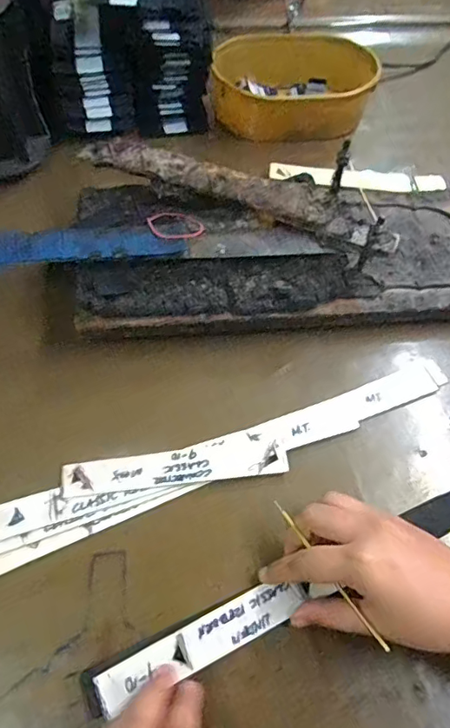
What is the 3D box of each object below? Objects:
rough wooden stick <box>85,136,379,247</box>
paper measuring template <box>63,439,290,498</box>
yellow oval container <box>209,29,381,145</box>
[{"bbox_3d":[-0.004,-0.154,0.449,0.264,0.034,0.040,21,59,9],"label":"rough wooden stick"},{"bbox_3d":[-0.036,0.077,0.379,0.163,0.004,0.027,-6,59,-5],"label":"paper measuring template"},{"bbox_3d":[0.078,-0.330,0.612,0.190,0.071,0.126,-1,58,-5],"label":"yellow oval container"}]

